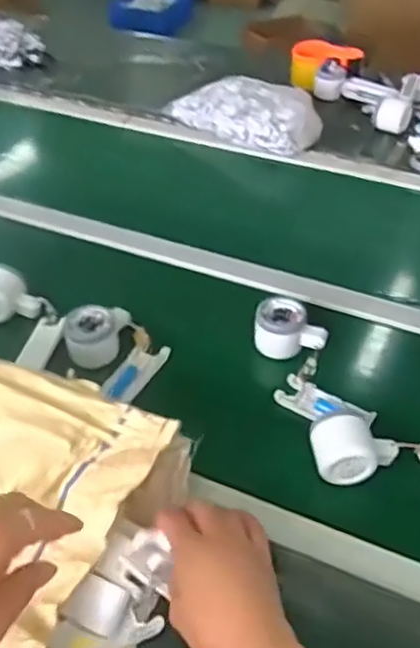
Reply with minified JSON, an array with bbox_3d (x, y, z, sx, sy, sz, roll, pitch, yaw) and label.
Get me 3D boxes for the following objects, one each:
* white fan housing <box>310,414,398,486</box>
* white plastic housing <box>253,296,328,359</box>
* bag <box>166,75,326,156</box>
[{"bbox_3d":[0.143,0.121,0.643,0.082,0.043,0.055,-5,43,-5],"label":"white fan housing"},{"bbox_3d":[0.094,0.005,0.774,0.080,0.053,0.051,1,43,1],"label":"white plastic housing"},{"bbox_3d":[0.067,-0.399,1.219,0.302,0.068,0.141,33,52,30],"label":"bag"}]

